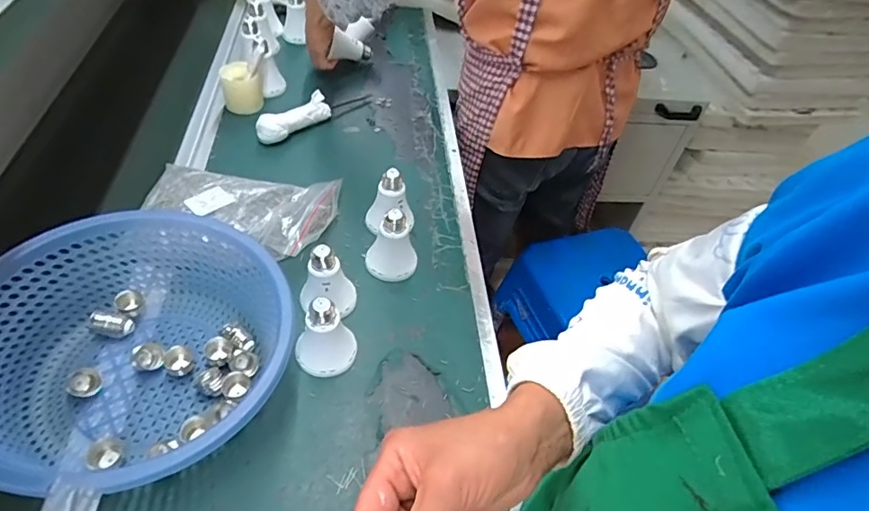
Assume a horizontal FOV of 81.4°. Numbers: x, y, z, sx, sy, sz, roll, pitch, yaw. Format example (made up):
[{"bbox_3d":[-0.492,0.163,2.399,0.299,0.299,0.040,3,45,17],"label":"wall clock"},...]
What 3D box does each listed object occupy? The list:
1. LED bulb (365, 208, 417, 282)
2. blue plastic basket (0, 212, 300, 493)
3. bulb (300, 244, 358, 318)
[{"bbox_3d":[-0.052,-0.019,0.622,0.064,0.090,0.061,2,48,-4],"label":"LED bulb"},{"bbox_3d":[-0.292,0.084,0.482,0.225,0.119,0.266,25,51,16],"label":"blue plastic basket"},{"bbox_3d":[-0.116,0.025,0.568,0.055,0.090,0.059,23,50,14],"label":"bulb"}]

